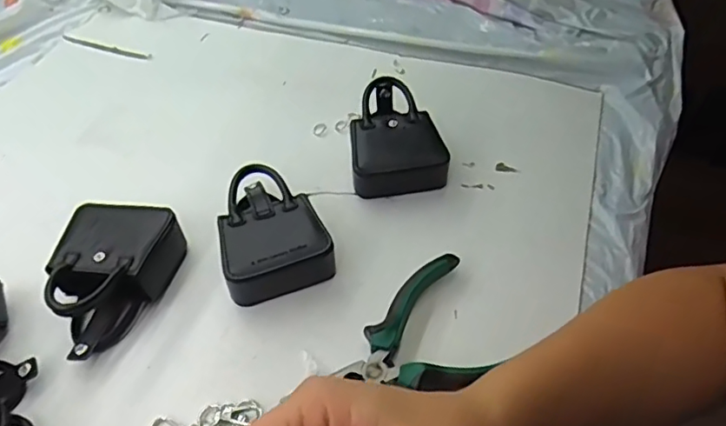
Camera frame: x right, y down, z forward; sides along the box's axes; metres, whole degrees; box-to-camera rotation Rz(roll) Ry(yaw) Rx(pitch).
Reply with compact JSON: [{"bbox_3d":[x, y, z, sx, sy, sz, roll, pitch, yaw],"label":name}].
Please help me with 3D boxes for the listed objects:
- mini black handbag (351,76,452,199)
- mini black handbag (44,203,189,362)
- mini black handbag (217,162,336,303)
[{"bbox_3d":[0.026,-0.063,0.484,0.078,0.047,0.092,-4,49,-6],"label":"mini black handbag"},{"bbox_3d":[-0.176,0.045,0.401,0.076,0.041,0.107,6,48,4],"label":"mini black handbag"},{"bbox_3d":[-0.069,0.014,0.428,0.073,0.043,0.097,-14,50,-14],"label":"mini black handbag"}]

